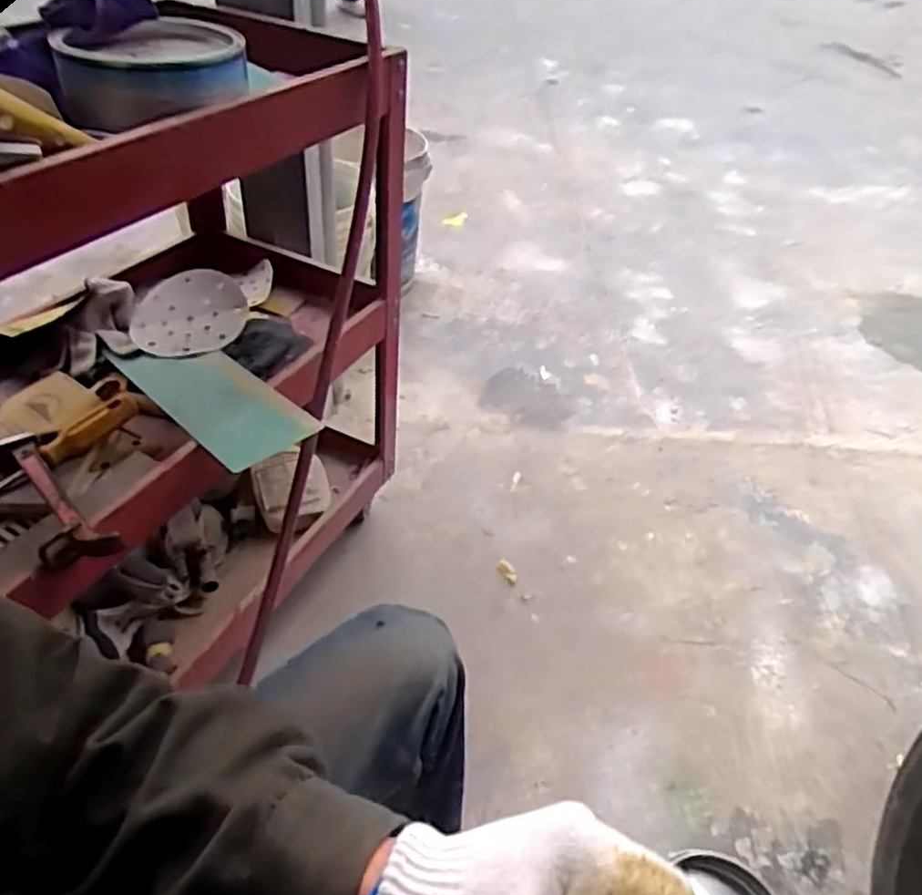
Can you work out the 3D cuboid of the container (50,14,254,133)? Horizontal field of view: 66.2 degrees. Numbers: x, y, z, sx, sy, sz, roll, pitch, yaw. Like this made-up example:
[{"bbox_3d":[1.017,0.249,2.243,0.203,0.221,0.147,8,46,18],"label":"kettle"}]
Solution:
[{"bbox_3d":[-0.245,-0.306,0.578,0.153,0.051,0.153,3,41,-2],"label":"container"}]

